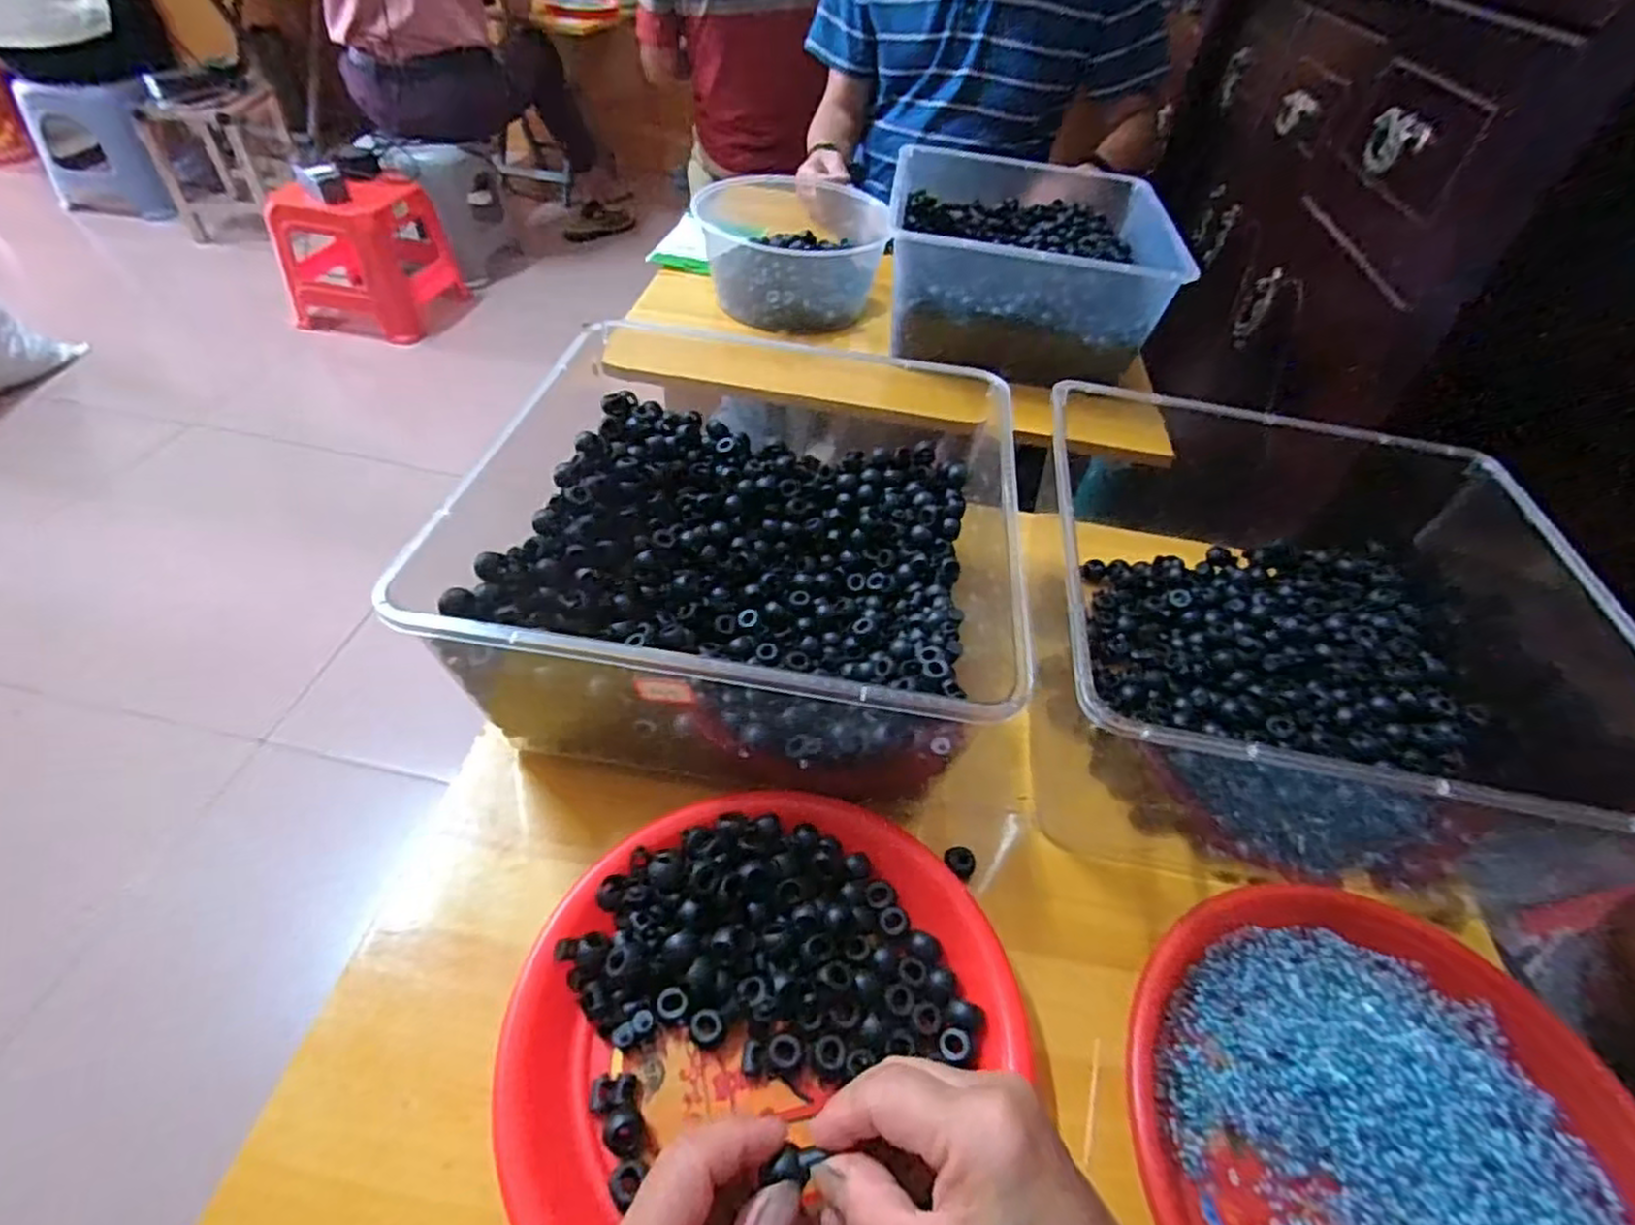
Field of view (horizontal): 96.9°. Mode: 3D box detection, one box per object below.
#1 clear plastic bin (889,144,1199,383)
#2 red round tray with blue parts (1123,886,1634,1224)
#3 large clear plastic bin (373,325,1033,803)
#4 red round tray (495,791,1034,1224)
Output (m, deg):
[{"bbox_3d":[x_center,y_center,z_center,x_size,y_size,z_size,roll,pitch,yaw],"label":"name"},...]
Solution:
[{"bbox_3d":[0.227,-0.402,0.825,0.281,0.119,0.307,7,47,0],"label":"clear plastic bin"},{"bbox_3d":[0.259,0.242,0.320,0.235,0.025,0.217,3,47,-3],"label":"red round tray with blue parts"},{"bbox_3d":[-0.041,-0.030,0.450,0.284,0.132,0.271,9,47,2],"label":"large clear plastic bin"},{"bbox_3d":[-0.027,0.186,0.339,0.213,0.033,0.221,3,47,-3],"label":"red round tray"}]

